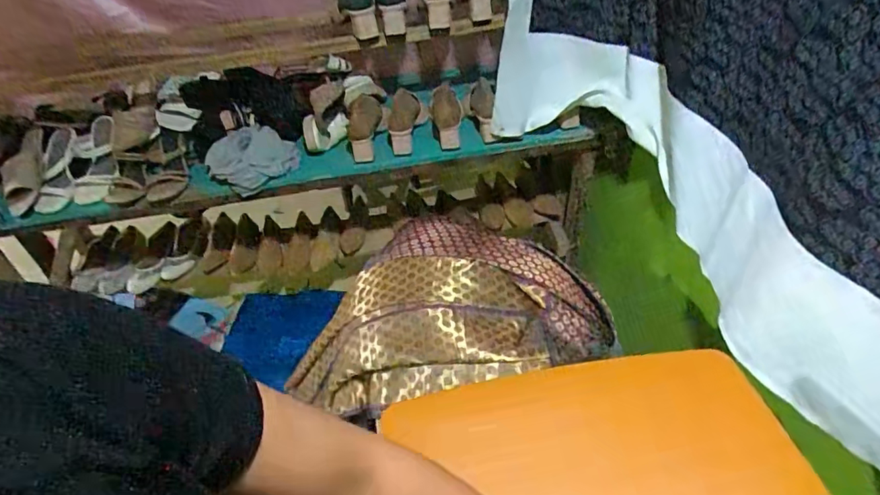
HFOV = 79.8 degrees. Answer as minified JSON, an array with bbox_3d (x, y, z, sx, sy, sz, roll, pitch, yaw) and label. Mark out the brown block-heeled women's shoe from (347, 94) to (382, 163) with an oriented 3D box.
[{"bbox_3d":[-0.182,-0.290,1.279,0.086,0.079,0.162,-9,44,-4],"label":"brown block-heeled women's shoe"}]

